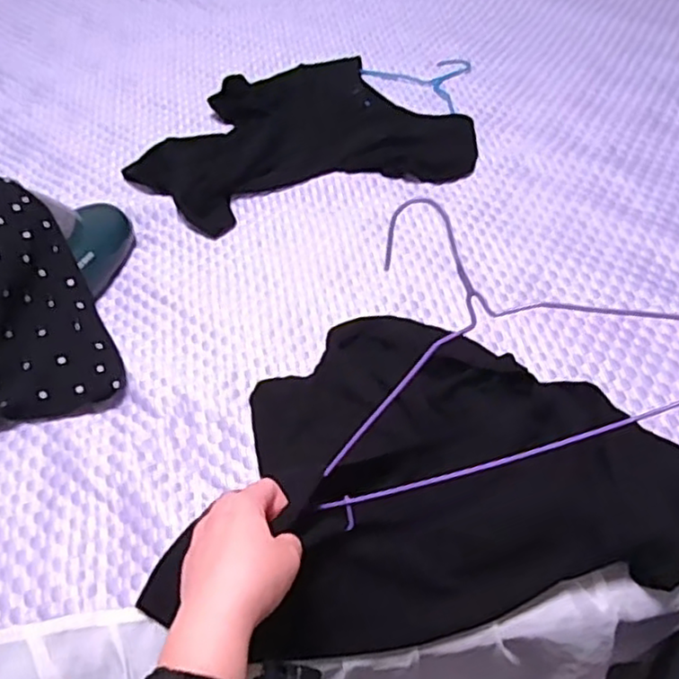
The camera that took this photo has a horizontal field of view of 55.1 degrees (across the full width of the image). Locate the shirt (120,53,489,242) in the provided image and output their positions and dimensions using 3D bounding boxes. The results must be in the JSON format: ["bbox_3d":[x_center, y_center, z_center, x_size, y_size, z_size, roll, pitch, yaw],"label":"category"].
[{"bbox_3d":[-0.066,-0.313,0.976,0.486,0.034,0.339,-17,53,-9],"label":"shirt"}]

